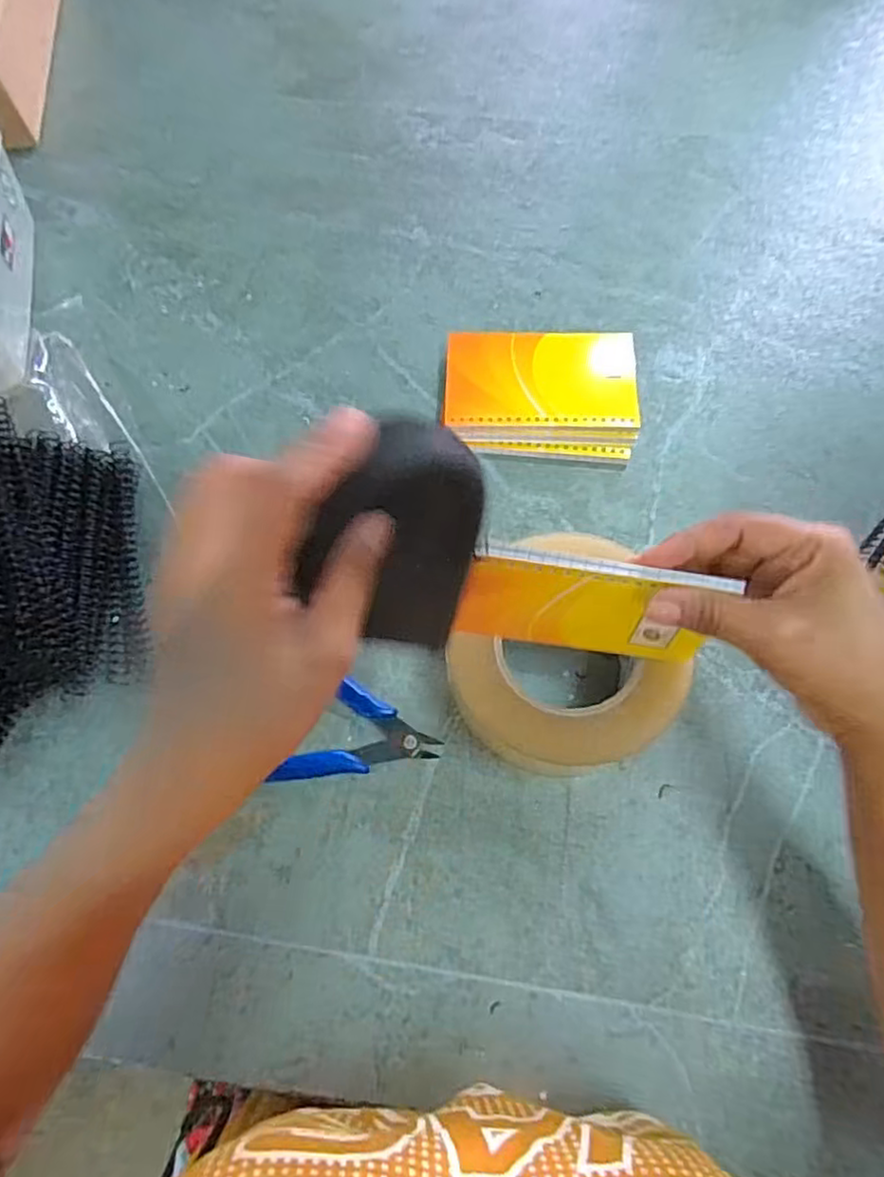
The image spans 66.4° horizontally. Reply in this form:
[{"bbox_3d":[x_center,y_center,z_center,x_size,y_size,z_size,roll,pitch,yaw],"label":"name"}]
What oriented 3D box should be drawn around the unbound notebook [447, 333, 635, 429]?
[{"bbox_3d":[0.068,-0.147,0.467,0.128,0.005,0.081,1,68,3],"label":"unbound notebook"}]

